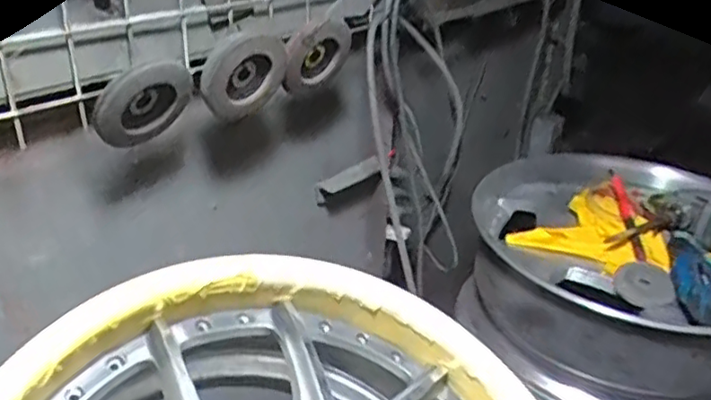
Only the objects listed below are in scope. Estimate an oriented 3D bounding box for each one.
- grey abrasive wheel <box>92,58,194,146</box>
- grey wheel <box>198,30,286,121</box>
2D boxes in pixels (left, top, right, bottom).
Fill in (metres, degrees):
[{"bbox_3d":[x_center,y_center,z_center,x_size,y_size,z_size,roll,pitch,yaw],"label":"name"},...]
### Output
[{"bbox_3d":[-0.193,-0.088,0.581,0.021,0.086,0.086,42,20,19],"label":"grey abrasive wheel"},{"bbox_3d":[-0.112,-0.128,0.654,0.024,0.084,0.091,27,37,37],"label":"grey wheel"}]

